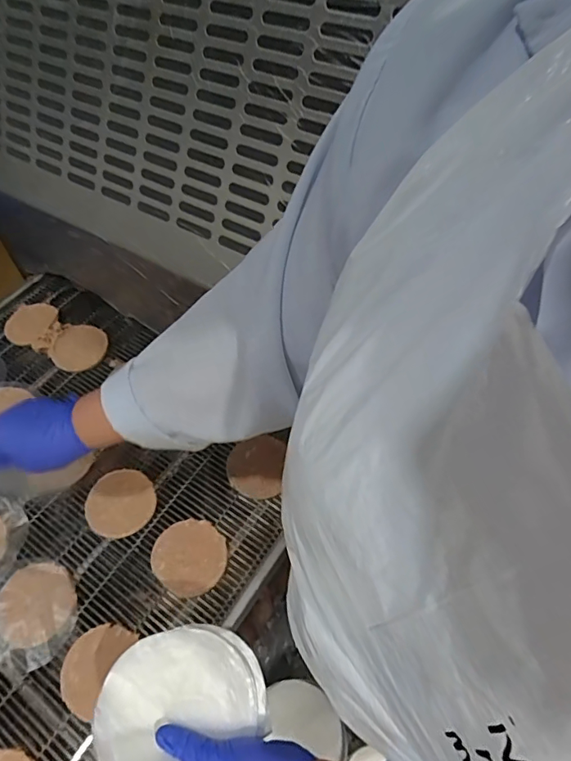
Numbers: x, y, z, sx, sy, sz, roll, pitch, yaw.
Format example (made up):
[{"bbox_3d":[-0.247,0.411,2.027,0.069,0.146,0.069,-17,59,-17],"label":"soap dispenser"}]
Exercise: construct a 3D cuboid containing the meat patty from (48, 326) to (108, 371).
[{"bbox_3d":[-0.315,-0.052,0.743,0.077,0.018,0.080,0,51,0],"label":"meat patty"}]

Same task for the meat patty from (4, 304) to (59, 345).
[{"bbox_3d":[-0.409,-0.095,0.779,0.077,0.013,0.080,3,51,3],"label":"meat patty"}]

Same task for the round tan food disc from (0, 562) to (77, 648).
[{"bbox_3d":[-0.276,0.245,0.533,0.085,0.009,0.082,0,51,0],"label":"round tan food disc"}]

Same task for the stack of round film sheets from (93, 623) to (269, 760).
[{"bbox_3d":[-0.093,0.274,0.416,0.138,0.031,0.110,-29,57,-22],"label":"stack of round film sheets"}]

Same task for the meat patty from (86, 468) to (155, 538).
[{"bbox_3d":[-0.205,0.152,0.601,0.081,0.012,0.081,-28,56,-21],"label":"meat patty"}]

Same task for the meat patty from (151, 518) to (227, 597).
[{"bbox_3d":[-0.110,0.201,0.555,0.079,0.019,0.082,0,51,0],"label":"meat patty"}]

